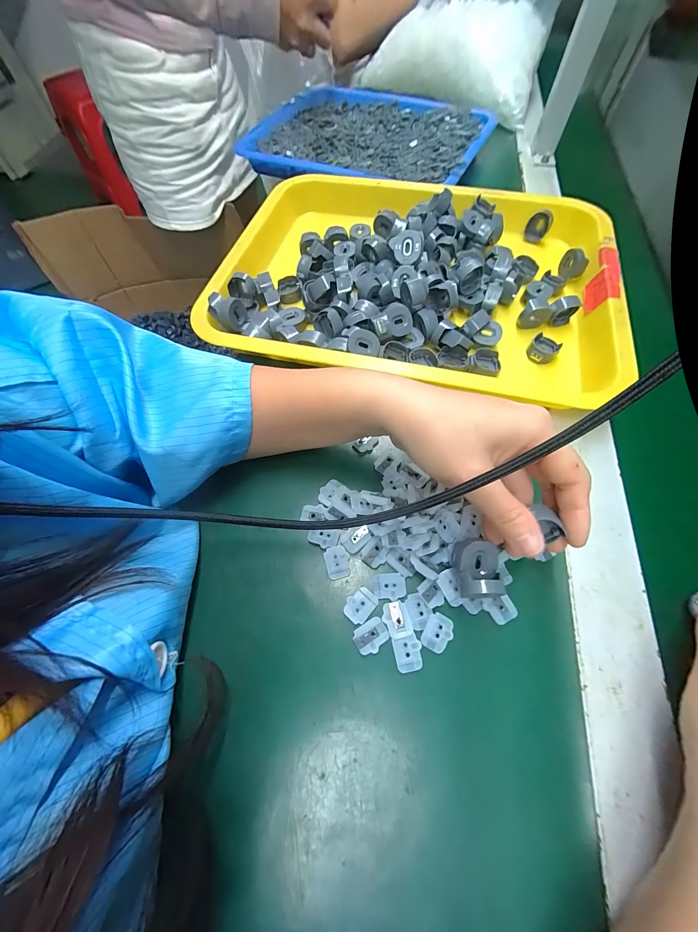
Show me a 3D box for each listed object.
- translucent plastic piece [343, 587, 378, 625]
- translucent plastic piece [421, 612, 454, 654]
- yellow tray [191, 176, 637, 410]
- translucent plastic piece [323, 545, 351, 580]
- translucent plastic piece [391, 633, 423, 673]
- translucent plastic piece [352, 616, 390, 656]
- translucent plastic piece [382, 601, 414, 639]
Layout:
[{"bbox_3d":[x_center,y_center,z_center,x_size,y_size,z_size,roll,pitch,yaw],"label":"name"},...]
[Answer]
[{"bbox_3d":[0.007,0.091,0.209,0.016,0.004,0.022,40,71,19],"label":"translucent plastic piece"},{"bbox_3d":[0.056,0.105,0.202,0.016,0.004,0.021,28,68,15],"label":"translucent plastic piece"},{"bbox_3d":[0.067,-0.202,0.337,0.382,0.043,0.304,12,64,7],"label":"yellow tray"},{"bbox_3d":[-0.008,0.067,0.223,0.017,0.005,0.021,-14,64,-6],"label":"translucent plastic piece"},{"bbox_3d":[0.037,0.114,0.195,0.017,0.004,0.019,-12,64,-5],"label":"translucent plastic piece"},{"bbox_3d":[0.014,0.107,0.201,0.021,0.004,0.016,-28,66,-12],"label":"translucent plastic piece"},{"bbox_3d":[0.031,0.098,0.204,0.016,0.004,0.021,-12,64,-5],"label":"translucent plastic piece"}]

